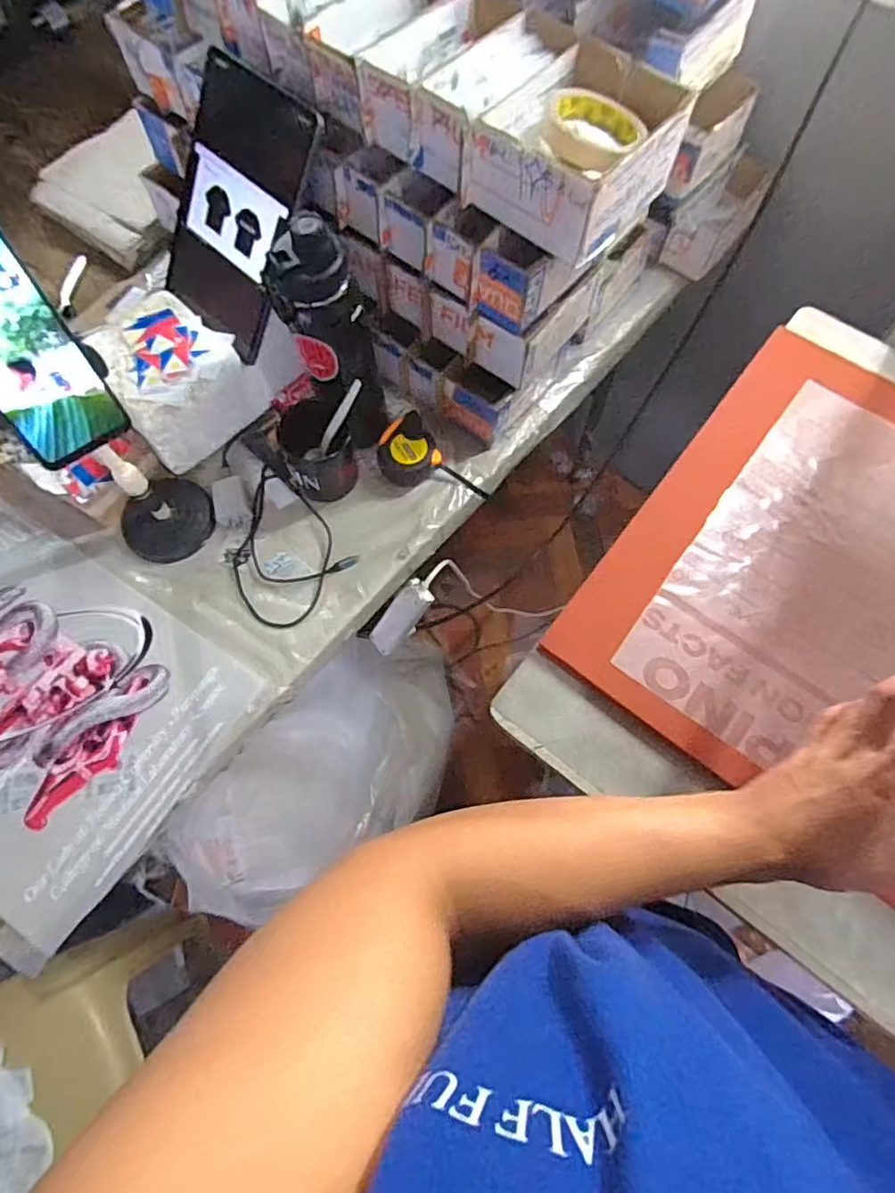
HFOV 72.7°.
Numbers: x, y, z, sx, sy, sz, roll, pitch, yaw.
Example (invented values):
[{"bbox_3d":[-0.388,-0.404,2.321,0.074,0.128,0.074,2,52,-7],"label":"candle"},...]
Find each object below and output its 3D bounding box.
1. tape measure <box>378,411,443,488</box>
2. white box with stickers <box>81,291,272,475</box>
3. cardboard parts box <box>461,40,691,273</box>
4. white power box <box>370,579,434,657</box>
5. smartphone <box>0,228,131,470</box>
[{"bbox_3d":[-0.048,-0.173,0.739,0.071,0.050,0.078,-29,71,-11],"label":"tape measure"},{"bbox_3d":[-0.331,-0.265,0.740,0.154,0.110,0.156,41,74,15],"label":"white box with stickers"},{"bbox_3d":[0.117,-0.406,0.557,0.141,0.075,0.168,38,73,14],"label":"cardboard parts box"},{"bbox_3d":[-0.065,0.026,0.827,0.027,0.129,0.042,-16,64,-43],"label":"white power box"},{"bbox_3d":[-0.306,-0.176,0.433,0.074,0.166,0.007,-39,46,-20],"label":"smartphone"}]

